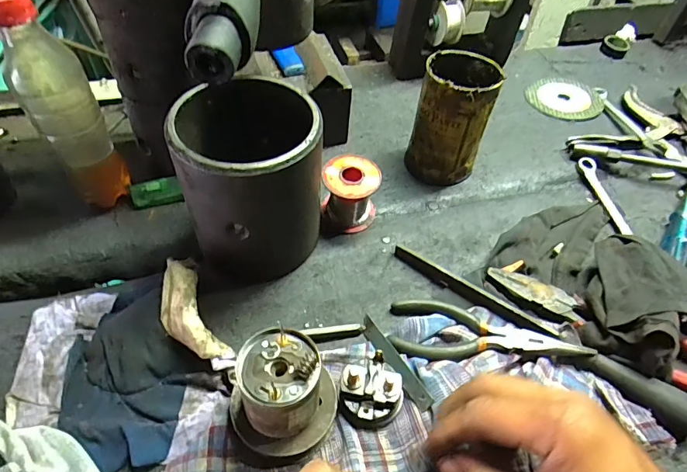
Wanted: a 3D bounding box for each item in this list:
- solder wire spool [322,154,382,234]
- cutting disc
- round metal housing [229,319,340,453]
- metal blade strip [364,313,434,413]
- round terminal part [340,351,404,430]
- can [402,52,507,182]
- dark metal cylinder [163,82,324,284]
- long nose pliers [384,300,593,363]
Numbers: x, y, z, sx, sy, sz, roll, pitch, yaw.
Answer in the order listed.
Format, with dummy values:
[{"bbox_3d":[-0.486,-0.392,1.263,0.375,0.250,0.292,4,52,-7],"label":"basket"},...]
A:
[{"bbox_3d":[0.007,-0.037,0.420,0.052,0.058,0.050,3,49,-1],"label":"solder wire spool"},{"bbox_3d":[0.305,-0.193,0.611,0.105,0.004,0.105,2,49,-2],"label":"cutting disc"},{"bbox_3d":[-0.038,0.105,0.289,0.059,0.069,0.061,2,49,-2],"label":"round metal housing"},{"bbox_3d":[0.038,0.095,0.341,0.012,0.004,0.089,-38,47,-4],"label":"metal blade strip"},{"bbox_3d":[0.021,0.108,0.316,0.045,0.025,0.041,2,49,-2],"label":"round terminal part"},{"bbox_3d":[0.112,-0.119,0.460,0.072,0.116,0.072,2,49,-2],"label":"can"},{"bbox_3d":[-0.073,-0.045,0.366,0.109,0.144,0.111,-7,50,-10],"label":"dark metal cylinder"},{"bbox_3d":[0.112,0.081,0.347,0.150,0.017,0.050,13,49,7],"label":"long nose pliers"}]

